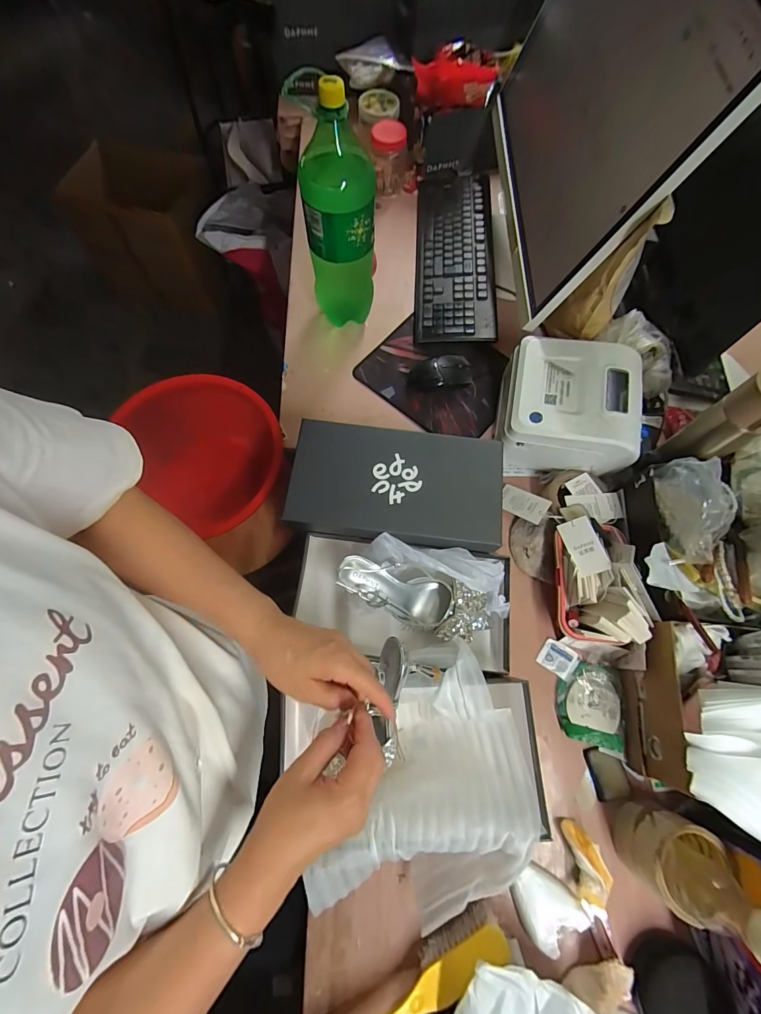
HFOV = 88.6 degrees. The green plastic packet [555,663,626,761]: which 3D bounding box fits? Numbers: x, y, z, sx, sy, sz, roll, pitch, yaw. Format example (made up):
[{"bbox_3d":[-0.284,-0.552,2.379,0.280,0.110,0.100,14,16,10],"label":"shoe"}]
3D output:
[{"bbox_3d":[0.285,0.270,0.528,0.083,0.021,0.108,8,71,2],"label":"green plastic packet"}]

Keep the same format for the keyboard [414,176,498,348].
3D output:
[{"bbox_3d":[0.151,-0.509,0.792,0.153,0.032,0.438,3,71,1],"label":"keyboard"}]

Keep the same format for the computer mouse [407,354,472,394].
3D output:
[{"bbox_3d":[0.109,-0.242,0.710,0.116,0.032,0.060,-12,71,-5],"label":"computer mouse"}]

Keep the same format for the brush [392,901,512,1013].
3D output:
[{"bbox_3d":[0.037,0.531,0.420,0.227,0.044,0.044,-30,74,-10],"label":"brush"}]

